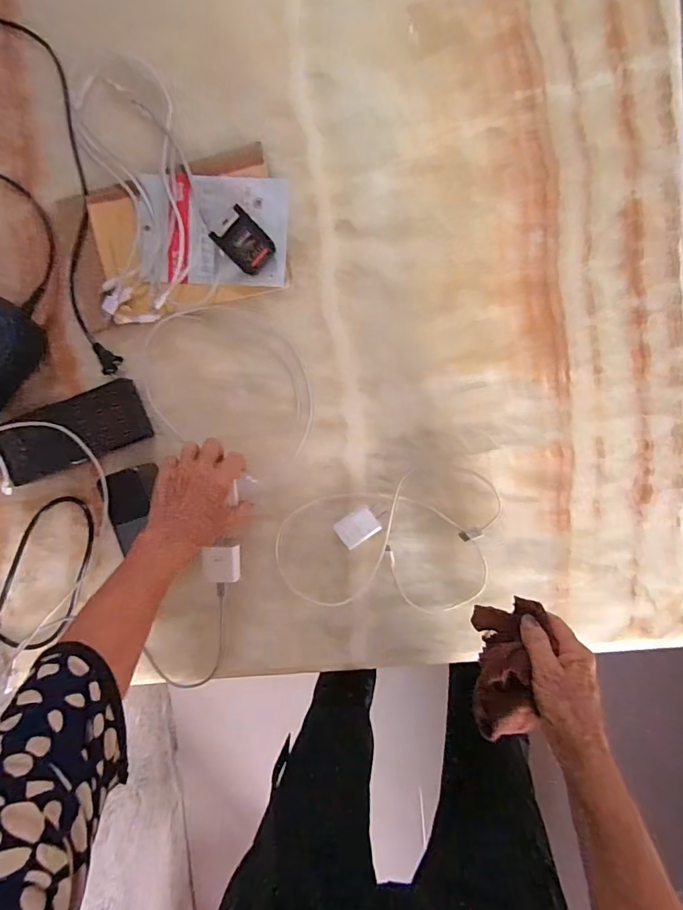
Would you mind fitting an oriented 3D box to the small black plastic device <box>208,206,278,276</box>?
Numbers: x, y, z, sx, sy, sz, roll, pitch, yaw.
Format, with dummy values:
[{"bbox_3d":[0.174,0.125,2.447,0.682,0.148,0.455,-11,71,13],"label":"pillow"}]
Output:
[{"bbox_3d":[-0.105,-0.232,0.496,0.044,0.024,0.055,-44,92,6],"label":"small black plastic device"}]

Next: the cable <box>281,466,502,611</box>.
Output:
[{"bbox_3d":[0.054,0.101,0.536,0.261,0.024,0.176,2,97,2],"label":"cable"}]

